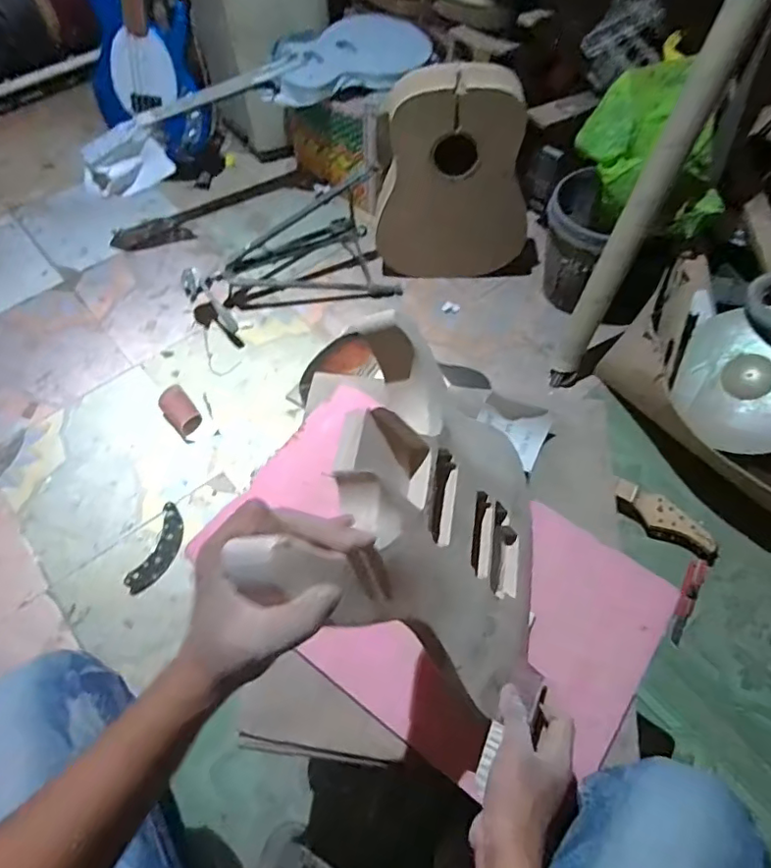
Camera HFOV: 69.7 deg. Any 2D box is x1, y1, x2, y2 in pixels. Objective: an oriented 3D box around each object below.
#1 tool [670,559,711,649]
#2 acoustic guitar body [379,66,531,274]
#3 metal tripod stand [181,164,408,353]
[{"bbox_3d":[0.594,0.329,1.089,0.029,0.028,0.180,28,63,16],"label":"tool"},{"bbox_3d":[0.166,-0.589,1.335,0.370,0.500,0.099,3,59,3],"label":"acoustic guitar body"},{"bbox_3d":[-0.248,-0.441,1.397,0.516,0.220,0.273,-25,62,-14],"label":"metal tripod stand"}]

